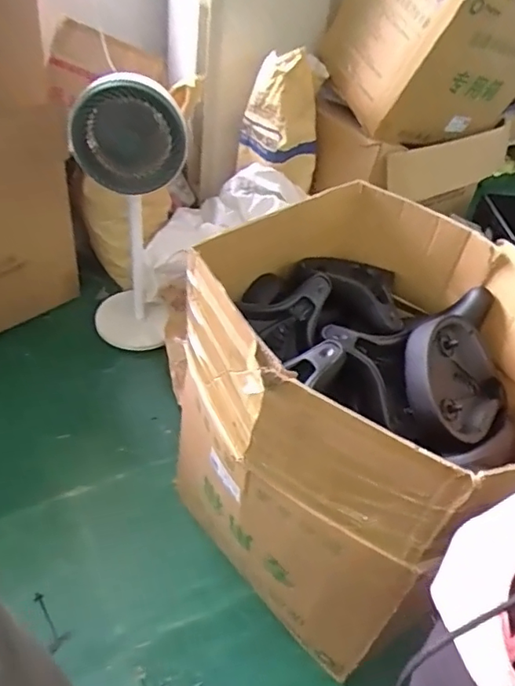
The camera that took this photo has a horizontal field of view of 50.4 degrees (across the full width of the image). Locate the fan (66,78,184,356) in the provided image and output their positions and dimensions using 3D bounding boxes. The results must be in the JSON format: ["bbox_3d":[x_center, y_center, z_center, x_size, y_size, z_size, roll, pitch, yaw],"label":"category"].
[{"bbox_3d":[-0.360,-0.325,1.514,0.230,0.836,0.323,-14,48,-22],"label":"fan"}]

